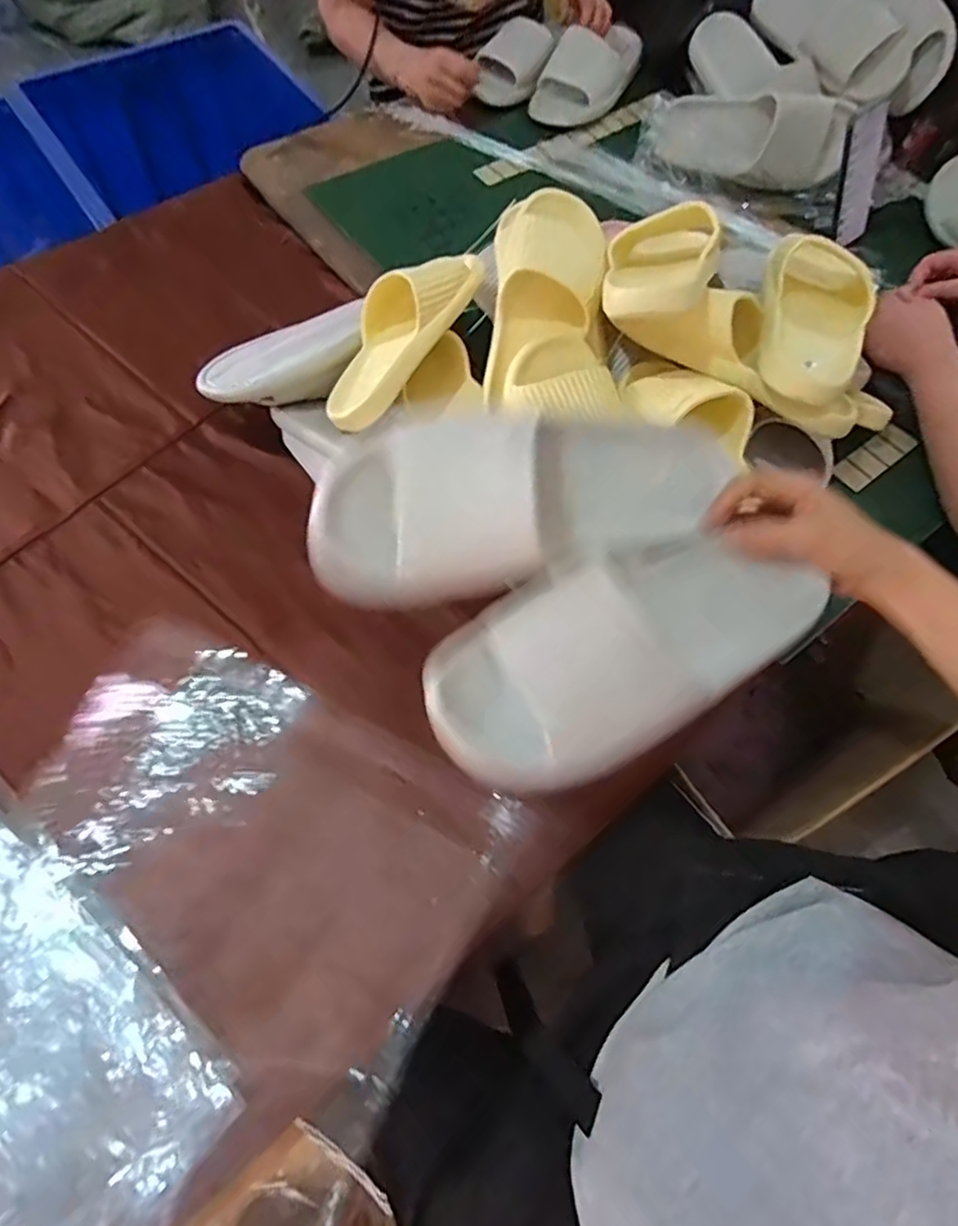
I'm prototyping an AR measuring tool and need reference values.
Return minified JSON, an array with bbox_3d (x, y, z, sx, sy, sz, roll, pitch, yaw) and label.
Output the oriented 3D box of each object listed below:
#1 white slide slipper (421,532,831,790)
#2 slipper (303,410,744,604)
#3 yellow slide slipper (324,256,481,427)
[{"bbox_3d":[0.101,0.020,0.408,0.262,0.076,0.110,-19,68,-15],"label":"white slide slipper"},{"bbox_3d":[0.032,-0.081,0.412,0.277,0.071,0.120,-11,67,-11],"label":"slipper"},{"bbox_3d":[-0.084,-0.293,0.652,0.092,0.067,0.239,32,84,12],"label":"yellow slide slipper"}]

